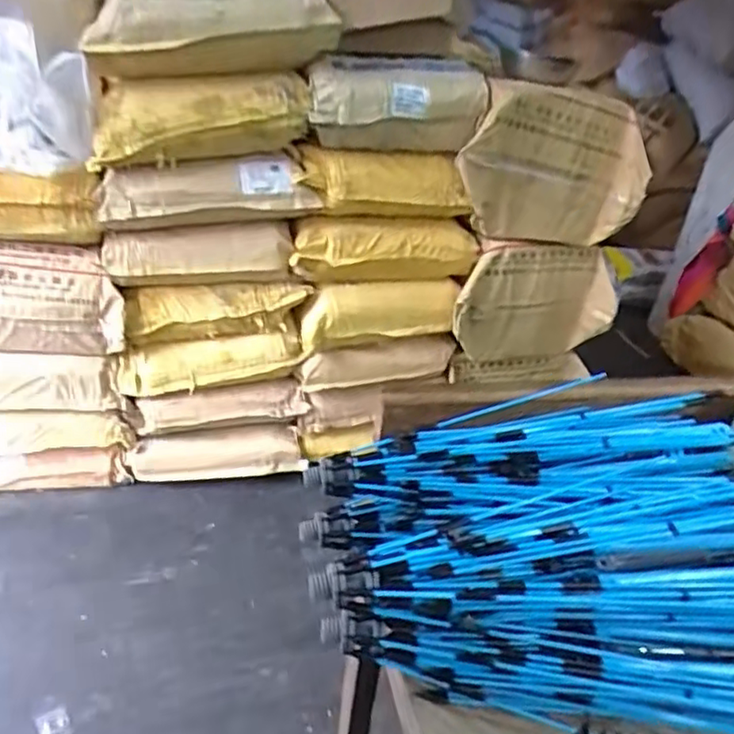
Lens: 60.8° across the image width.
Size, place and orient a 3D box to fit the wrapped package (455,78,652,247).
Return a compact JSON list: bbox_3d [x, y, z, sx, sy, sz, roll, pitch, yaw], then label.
[{"bbox_3d":[0.386,-0.421,1.318,0.390,0.309,0.103,1,31,-9],"label":"wrapped package"}]

